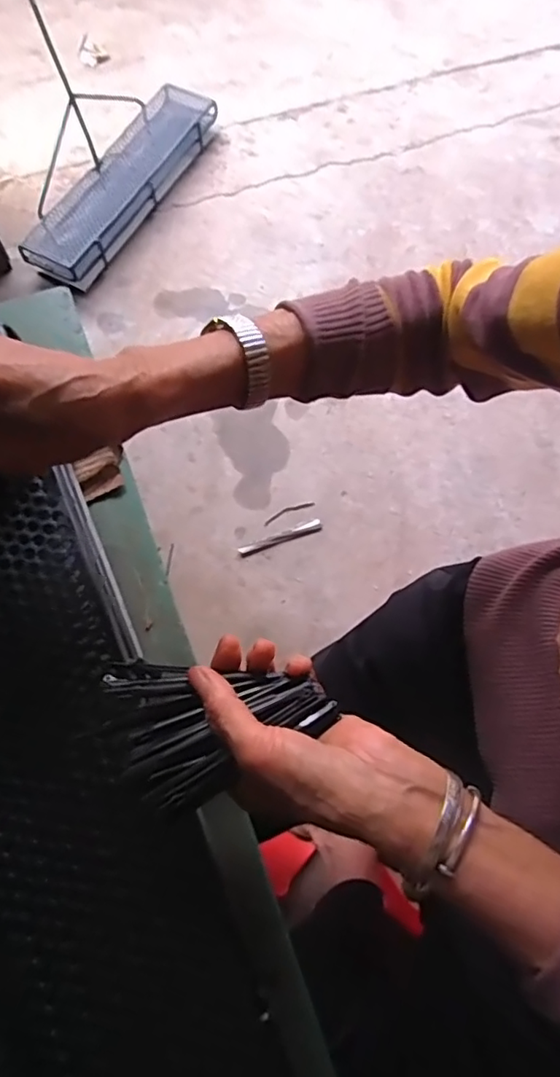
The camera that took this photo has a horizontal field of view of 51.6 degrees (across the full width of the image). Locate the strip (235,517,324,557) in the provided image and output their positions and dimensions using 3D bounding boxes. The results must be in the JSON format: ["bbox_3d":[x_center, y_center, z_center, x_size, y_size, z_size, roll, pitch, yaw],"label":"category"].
[{"bbox_3d":[0.001,-0.003,1.145,0.172,0.011,0.028,-20,71,-8],"label":"strip"}]

